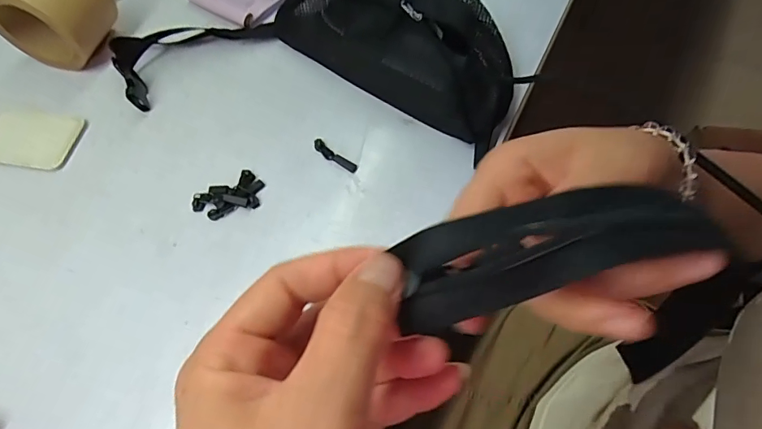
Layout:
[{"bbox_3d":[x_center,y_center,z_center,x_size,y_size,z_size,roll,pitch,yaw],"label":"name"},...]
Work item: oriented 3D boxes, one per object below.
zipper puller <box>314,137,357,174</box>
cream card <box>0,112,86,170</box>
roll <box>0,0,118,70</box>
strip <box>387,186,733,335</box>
[{"bbox_3d":[-0.047,-0.059,0.471,0.054,0.006,0.013,36,70,19],"label":"zipper puller"},{"bbox_3d":[-0.378,-0.081,0.502,0.108,0.007,0.070,8,63,7],"label":"cream card"},{"bbox_3d":[-0.363,-0.226,0.521,0.115,0.105,0.072,6,63,6],"label":"roll"},{"bbox_3d":[0.058,0.011,0.162,0.105,0.009,0.033,-15,63,-1],"label":"strip"}]

